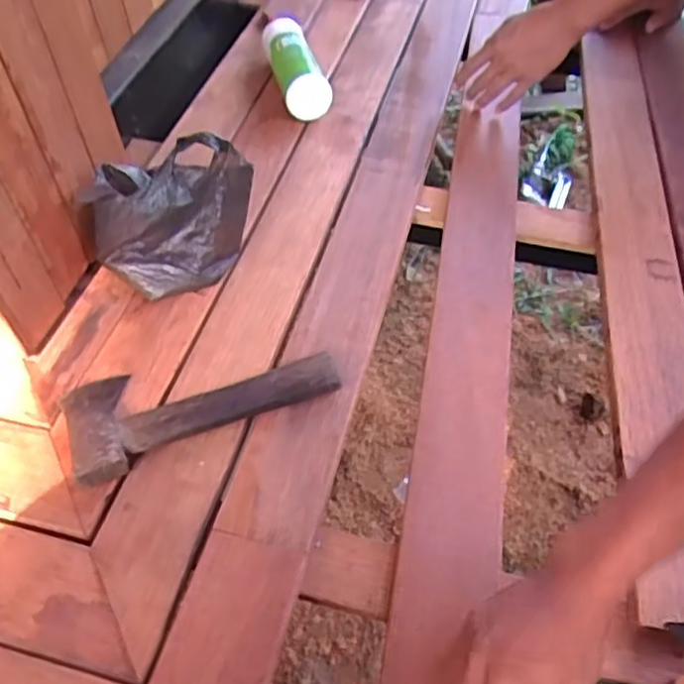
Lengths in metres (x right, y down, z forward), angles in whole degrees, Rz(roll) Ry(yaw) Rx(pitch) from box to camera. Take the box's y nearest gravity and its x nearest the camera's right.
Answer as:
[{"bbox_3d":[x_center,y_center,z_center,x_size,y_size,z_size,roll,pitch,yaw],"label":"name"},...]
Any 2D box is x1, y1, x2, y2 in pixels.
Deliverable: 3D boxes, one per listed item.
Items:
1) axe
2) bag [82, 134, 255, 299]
[{"bbox_3d":[-0.144,0.046,0.662,0.258,0.030,0.116,-21,55,-14],"label":"axe"},{"bbox_3d":[-0.190,-0.143,0.739,0.121,0.147,0.151,28,58,21],"label":"bag"}]

